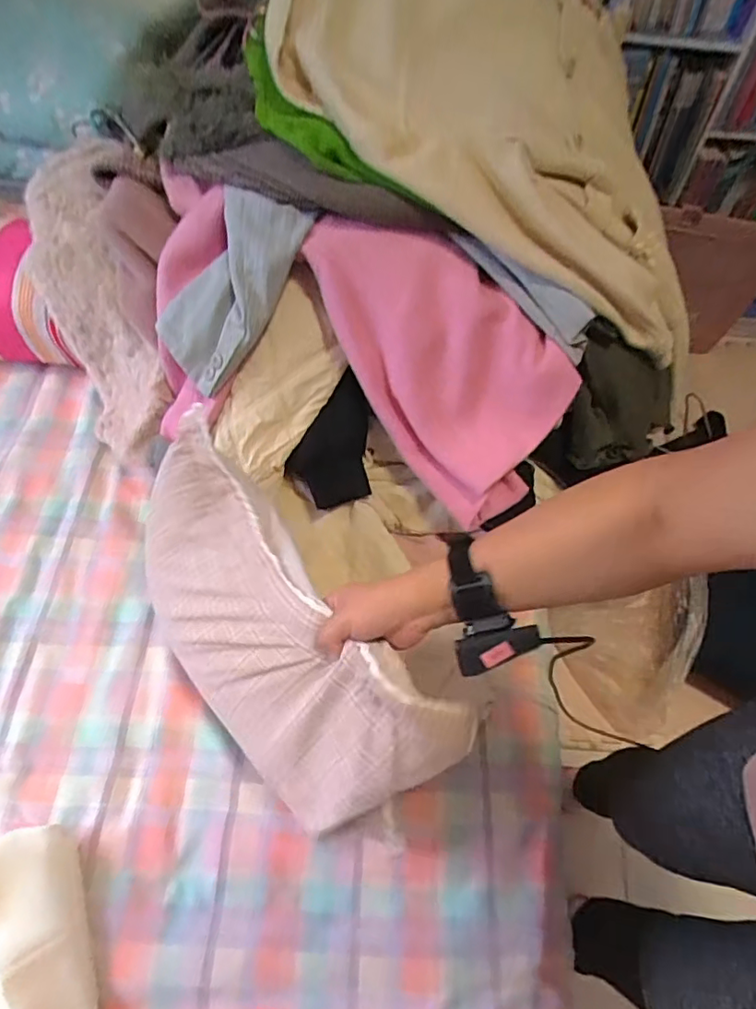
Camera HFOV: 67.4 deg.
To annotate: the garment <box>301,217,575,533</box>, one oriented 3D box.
[{"bbox_3d":[0.075,-0.194,0.768,0.378,0.227,0.193,40,67,19],"label":"garment"}]

